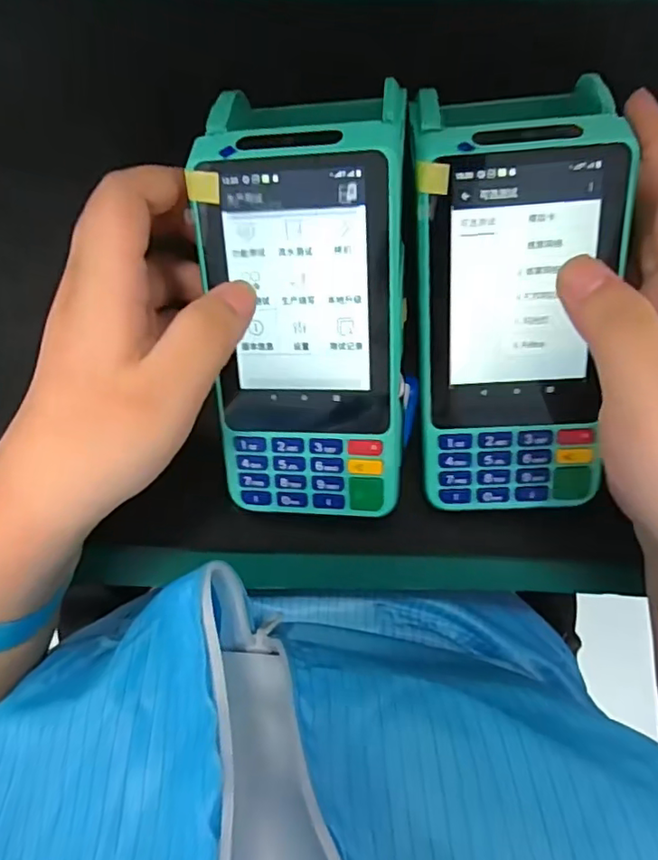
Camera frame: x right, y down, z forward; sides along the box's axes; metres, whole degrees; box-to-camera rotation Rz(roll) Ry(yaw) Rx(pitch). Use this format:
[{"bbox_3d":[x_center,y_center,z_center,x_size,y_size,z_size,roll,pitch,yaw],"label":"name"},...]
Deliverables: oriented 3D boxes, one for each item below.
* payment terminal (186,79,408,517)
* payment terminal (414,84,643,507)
[{"bbox_3d":[-0.010,-0.045,0.230,0.071,0.048,0.158,-2,109,1],"label":"payment terminal"},{"bbox_3d":[0.070,-0.048,0.234,0.071,0.046,0.159,-4,108,1],"label":"payment terminal"}]

